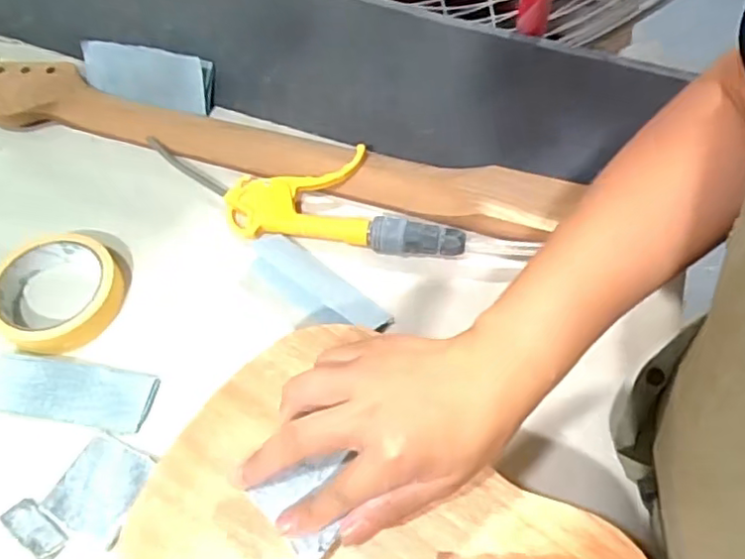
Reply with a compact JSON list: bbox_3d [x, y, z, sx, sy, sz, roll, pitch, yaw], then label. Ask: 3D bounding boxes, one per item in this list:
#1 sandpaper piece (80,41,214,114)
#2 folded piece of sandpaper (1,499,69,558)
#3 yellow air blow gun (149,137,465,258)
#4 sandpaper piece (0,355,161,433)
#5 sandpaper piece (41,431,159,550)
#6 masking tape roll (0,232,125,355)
[{"bbox_3d":[-0.210,-0.190,0.582,0.123,0.051,0.011,11,32,2],"label":"sandpaper piece"},{"bbox_3d":[-0.207,0.153,0.385,0.041,0.011,0.020,32,60,19],"label":"folded piece of sandpaper"},{"bbox_3d":[-0.060,-0.071,0.521,0.266,0.032,0.089,6,55,3],"label":"yellow air blow gun"},{"bbox_3d":[-0.211,0.077,0.435,0.117,0.006,0.042,9,55,5],"label":"sandpaper piece"},{"bbox_3d":[-0.171,0.131,0.399,0.052,0.004,0.057,22,59,12],"label":"sandpaper piece"},{"bbox_3d":[-0.240,0.009,0.472,0.087,0.024,0.092,1,55,-1],"label":"masking tape roll"}]

